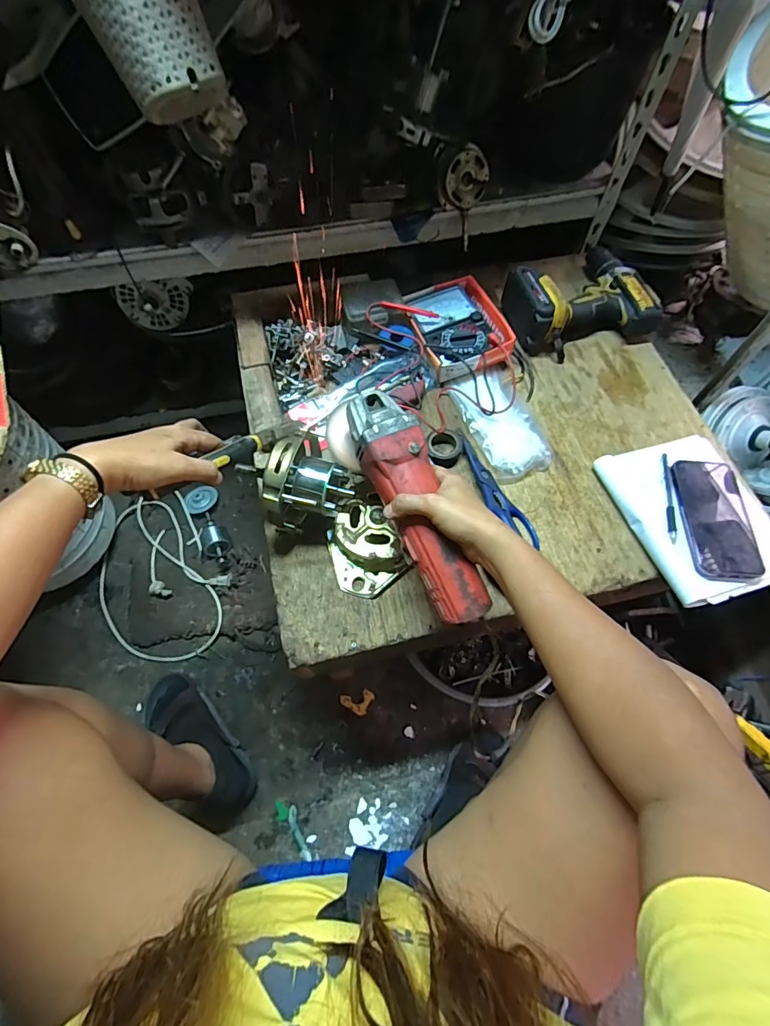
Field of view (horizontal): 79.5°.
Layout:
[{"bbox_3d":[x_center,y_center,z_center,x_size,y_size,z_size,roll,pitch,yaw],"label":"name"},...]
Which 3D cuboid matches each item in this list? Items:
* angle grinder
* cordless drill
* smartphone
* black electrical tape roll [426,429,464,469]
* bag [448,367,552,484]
[{"bbox_3d":[0.028,-0.005,0.493,0.068,0.093,0.254,-24,75,-12],"label":"angle grinder"},{"bbox_3d":[0.305,-0.354,0.754,0.223,0.076,0.188,-18,65,-9],"label":"cordless drill"},{"bbox_3d":[0.431,0.006,0.595,0.090,0.012,0.165,3,64,1],"label":"smartphone"},{"bbox_3d":[0.084,-0.092,0.651,0.050,0.020,0.051,0,64,-1],"label":"black electrical tape roll"},{"bbox_3d":[0.170,-0.136,0.673,0.094,0.024,0.185,-18,65,-9],"label":"bag"}]

